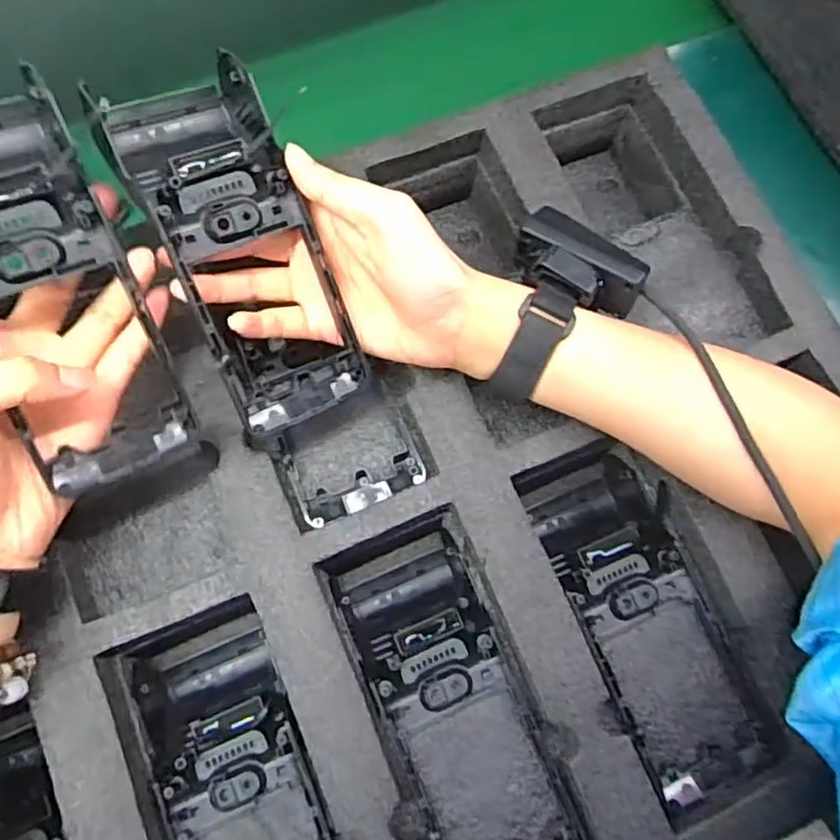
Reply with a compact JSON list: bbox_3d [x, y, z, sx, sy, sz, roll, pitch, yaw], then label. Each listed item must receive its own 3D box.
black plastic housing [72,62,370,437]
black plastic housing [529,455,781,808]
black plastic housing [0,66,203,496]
[{"bbox_3d":[-0.093,-0.085,0.338,0.079,0.049,0.181,-22,94,-8],"label":"black plastic housing"},{"bbox_3d":[0.128,0.113,0.387,0.073,0.052,0.187,-16,63,-6],"label":"black plastic housing"},{"bbox_3d":[-0.170,-0.063,0.305,0.075,0.054,0.189,-28,96,-10],"label":"black plastic housing"}]

